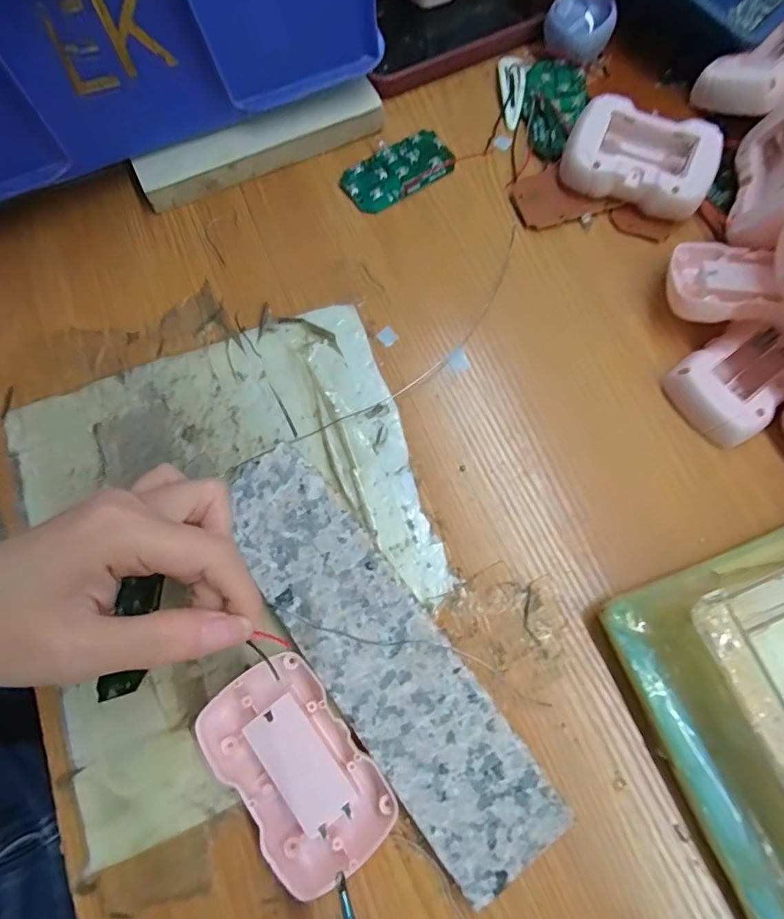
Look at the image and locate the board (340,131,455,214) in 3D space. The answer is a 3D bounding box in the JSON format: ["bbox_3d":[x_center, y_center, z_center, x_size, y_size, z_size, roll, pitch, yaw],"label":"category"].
[{"bbox_3d":[0.005,-0.187,0.330,0.073,0.007,0.036,-34,76,-9],"label":"board"}]

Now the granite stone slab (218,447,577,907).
[{"bbox_3d":[-0.008,0.087,0.239,0.055,0.018,0.207,-37,76,-9],"label":"granite stone slab"}]

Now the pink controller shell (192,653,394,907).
[{"bbox_3d":[-0.041,0.133,0.223,0.053,0.016,0.087,-36,76,-9],"label":"pink controller shell"}]

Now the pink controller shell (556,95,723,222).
[{"bbox_3d":[0.150,-0.181,0.311,0.086,0.034,0.046,16,74,6],"label":"pink controller shell"}]

